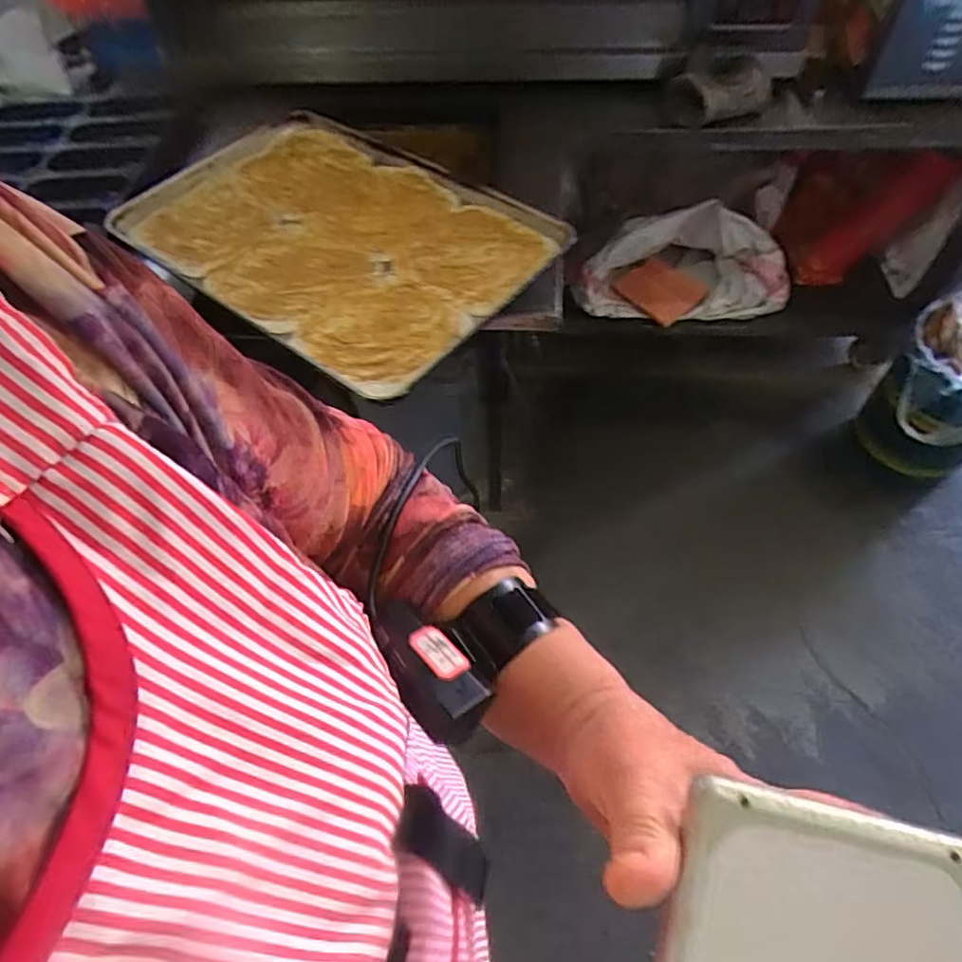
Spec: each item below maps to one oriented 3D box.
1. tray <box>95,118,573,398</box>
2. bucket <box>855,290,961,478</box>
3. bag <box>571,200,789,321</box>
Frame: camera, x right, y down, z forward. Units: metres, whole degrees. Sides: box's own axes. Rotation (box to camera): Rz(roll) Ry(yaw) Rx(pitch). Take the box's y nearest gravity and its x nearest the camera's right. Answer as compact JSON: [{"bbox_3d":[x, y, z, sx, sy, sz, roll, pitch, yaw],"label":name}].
[{"bbox_3d":[-0.223,-0.374,0.854,0.601,0.051,0.385,33,64,22],"label":"tray"},{"bbox_3d":[1.100,-0.189,1.370,0.377,0.334,0.313,-40,65,-20],"label":"bucket"},{"bbox_3d":[0.526,-0.583,1.551,0.554,0.248,0.218,-3,58,1],"label":"bag"}]

